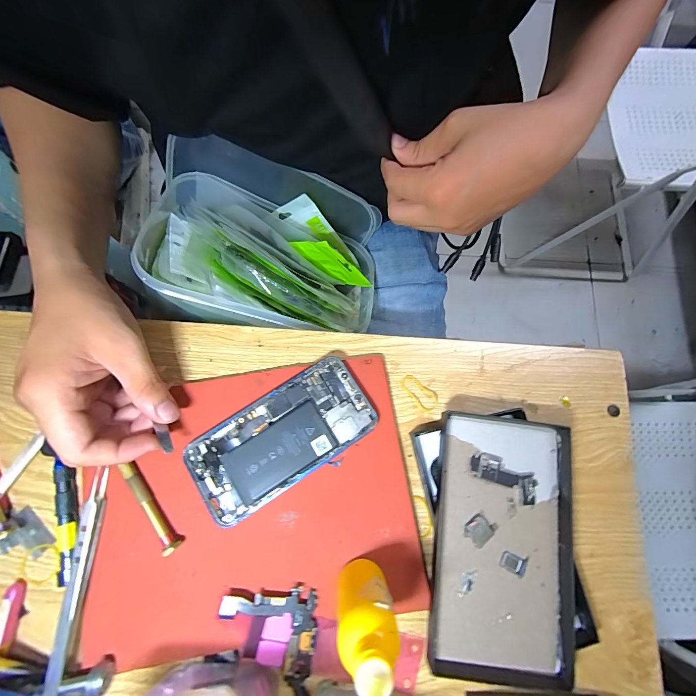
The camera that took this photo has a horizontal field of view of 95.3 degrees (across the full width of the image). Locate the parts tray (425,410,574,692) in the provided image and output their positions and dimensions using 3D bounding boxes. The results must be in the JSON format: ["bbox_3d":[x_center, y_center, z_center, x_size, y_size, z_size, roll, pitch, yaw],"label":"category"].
[{"bbox_3d":[0.113,0.145,0.240,0.096,0.022,0.178,8,77,-1],"label":"parts tray"}]

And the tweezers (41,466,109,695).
[{"bbox_3d":[-0.194,0.168,0.228,0.012,0.016,0.149,3,77,-2],"label":"tweezers"}]

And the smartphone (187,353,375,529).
[{"bbox_3d":[-0.053,0.072,0.256,0.146,0.014,0.070,-32,81,-9],"label":"smartphone"}]

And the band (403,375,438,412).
[{"bbox_3d":[0.063,0.038,0.275,0.018,0.004,0.036,-37,81,-10],"label":"band"}]

